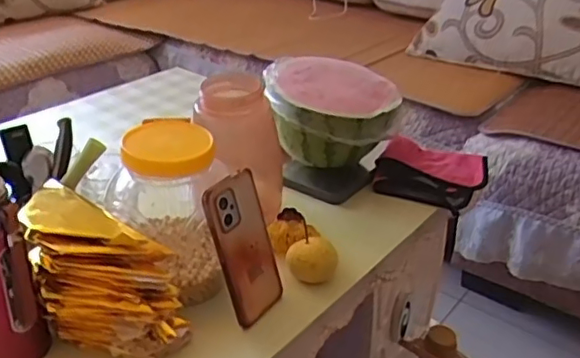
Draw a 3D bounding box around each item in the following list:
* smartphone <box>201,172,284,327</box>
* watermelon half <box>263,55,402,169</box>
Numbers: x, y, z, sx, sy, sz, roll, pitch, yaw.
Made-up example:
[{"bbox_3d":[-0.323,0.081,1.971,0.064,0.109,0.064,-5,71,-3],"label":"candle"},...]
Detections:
[{"bbox_3d":[-0.046,0.074,0.648,0.014,0.163,0.073,1,24,40],"label":"smartphone"},{"bbox_3d":[0.065,-0.104,0.925,0.198,0.127,0.171,0,29,-2],"label":"watermelon half"}]

